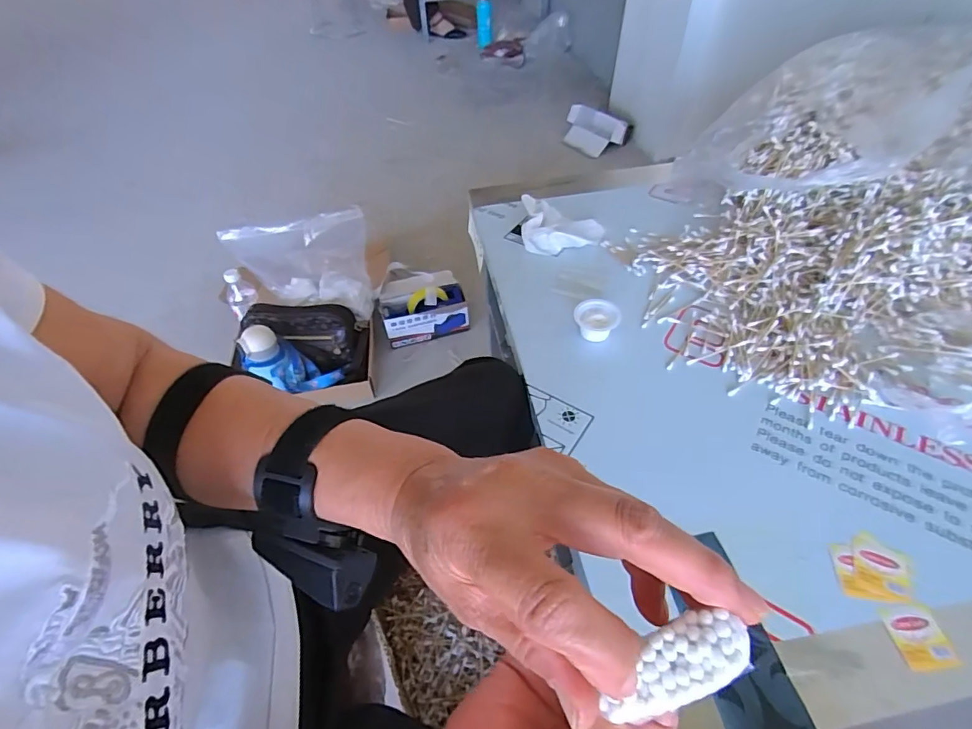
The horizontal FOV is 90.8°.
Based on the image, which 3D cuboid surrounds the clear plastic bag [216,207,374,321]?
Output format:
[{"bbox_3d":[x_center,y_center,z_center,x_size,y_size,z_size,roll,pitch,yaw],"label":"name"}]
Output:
[{"bbox_3d":[-0.424,-0.219,1.086,0.327,0.251,0.093,-2,49,1],"label":"clear plastic bag"}]

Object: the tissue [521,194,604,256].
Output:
[{"bbox_3d":[0.115,-0.213,0.724,0.120,0.031,0.115,2,49,5],"label":"tissue"}]

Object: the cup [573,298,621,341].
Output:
[{"bbox_3d":[0.135,-0.054,0.588,0.053,0.030,0.045,16,51,16],"label":"cup"}]

